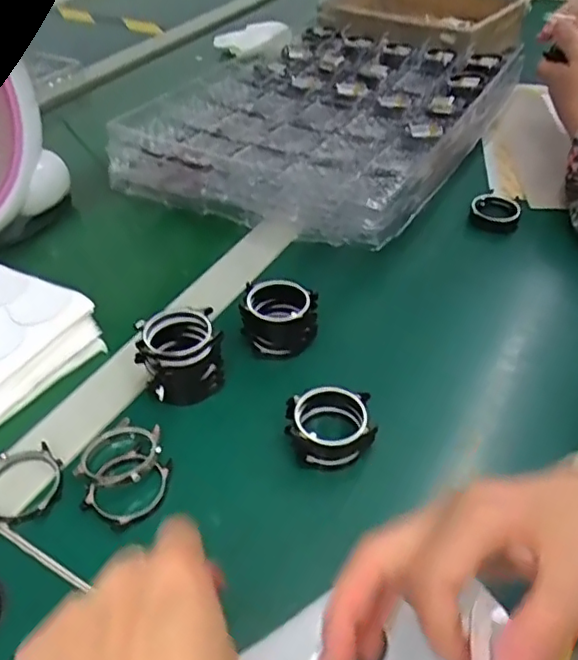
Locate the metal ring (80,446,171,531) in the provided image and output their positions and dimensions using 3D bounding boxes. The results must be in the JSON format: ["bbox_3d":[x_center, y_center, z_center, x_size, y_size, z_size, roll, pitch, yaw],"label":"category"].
[{"bbox_3d":[-0.098,0.096,0.361,0.046,0.009,0.052,12,45,14],"label":"metal ring"}]

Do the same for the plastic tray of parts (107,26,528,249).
[{"bbox_3d":[0.050,-0.254,0.667,0.317,0.042,0.449,21,48,22],"label":"plastic tray of parts"}]

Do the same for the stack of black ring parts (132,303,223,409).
[{"bbox_3d":[-0.073,0.018,0.402,0.052,0.043,0.056,-9,44,-9],"label":"stack of black ring parts"}]

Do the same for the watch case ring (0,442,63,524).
[{"bbox_3d":[-0.162,0.094,0.361,0.046,0.004,0.050,-1,43,1],"label":"watch case ring"}]

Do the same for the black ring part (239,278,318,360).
[{"bbox_3d":[-0.007,-0.011,0.439,0.055,0.037,0.044,6,46,4],"label":"black ring part"}]

